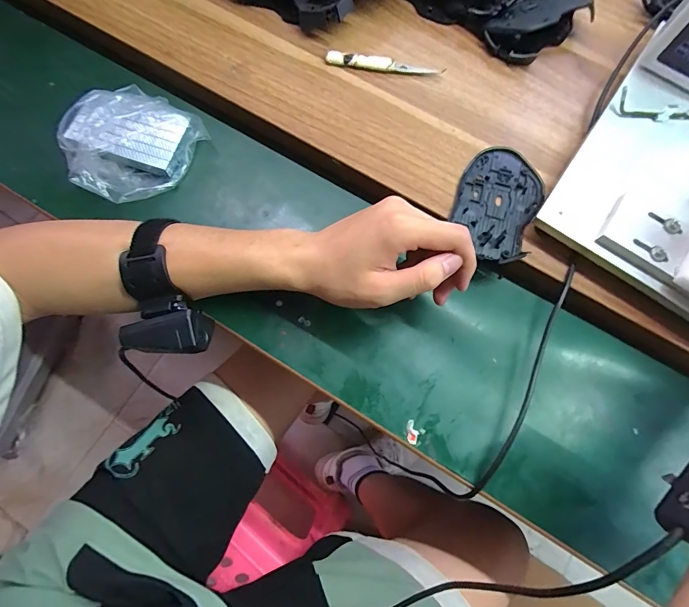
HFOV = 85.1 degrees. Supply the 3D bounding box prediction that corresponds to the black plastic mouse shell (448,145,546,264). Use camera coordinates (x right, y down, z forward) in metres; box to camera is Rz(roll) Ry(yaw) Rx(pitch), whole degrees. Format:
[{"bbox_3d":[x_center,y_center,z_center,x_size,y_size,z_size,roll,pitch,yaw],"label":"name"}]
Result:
[{"bbox_3d":[0.139,-0.093,0.341,0.072,0.018,0.114,22,81,5],"label":"black plastic mouse shell"}]

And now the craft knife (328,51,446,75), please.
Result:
[{"bbox_3d":[0.040,-0.240,0.373,0.114,0.006,0.013,7,74,0],"label":"craft knife"}]

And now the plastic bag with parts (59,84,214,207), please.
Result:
[{"bbox_3d":[-0.212,-0.154,0.356,0.113,0.045,0.114,31,77,6],"label":"plastic bag with parts"}]

